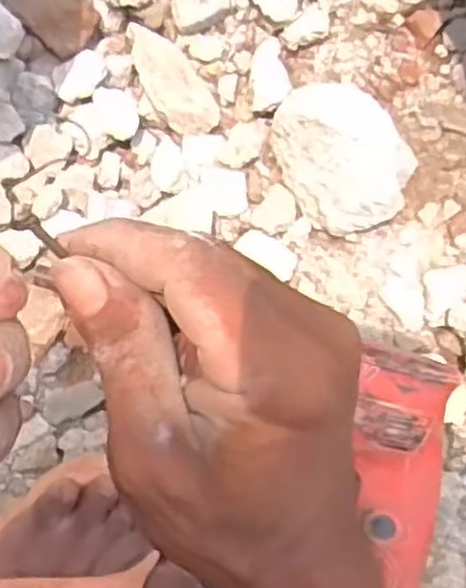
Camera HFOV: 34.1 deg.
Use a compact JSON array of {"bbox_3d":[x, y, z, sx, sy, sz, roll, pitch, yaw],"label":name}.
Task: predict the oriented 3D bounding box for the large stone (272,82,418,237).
[{"bbox_3d":[0.066,-0.084,0.464,0.068,0.040,0.093,-41,96,-5],"label":"large stone"}]

